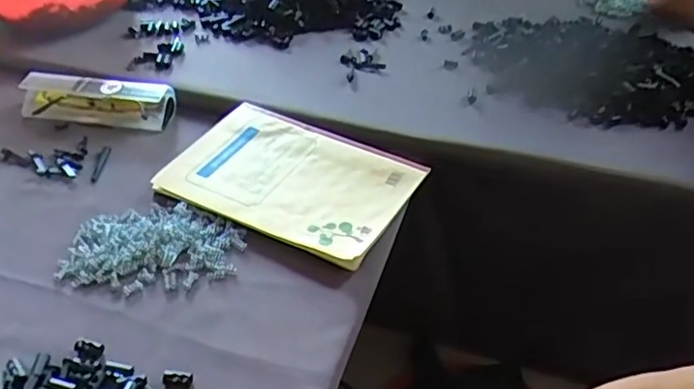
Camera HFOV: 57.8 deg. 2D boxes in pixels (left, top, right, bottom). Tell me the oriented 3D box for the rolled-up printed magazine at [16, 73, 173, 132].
[{"bbox_3d":[-0.255,-0.098,0.641,0.151,0.030,0.039,5,40,8],"label":"rolled-up printed magazine"}]

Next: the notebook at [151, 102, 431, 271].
[{"bbox_3d":[-0.047,-0.020,0.556,0.201,0.010,0.145,19,44,22],"label":"notebook"}]

